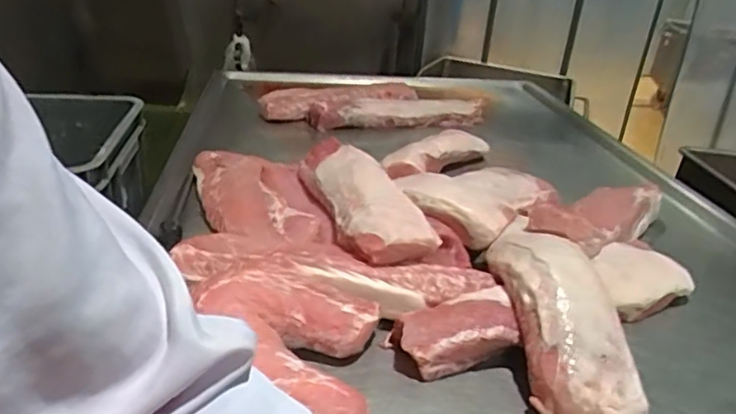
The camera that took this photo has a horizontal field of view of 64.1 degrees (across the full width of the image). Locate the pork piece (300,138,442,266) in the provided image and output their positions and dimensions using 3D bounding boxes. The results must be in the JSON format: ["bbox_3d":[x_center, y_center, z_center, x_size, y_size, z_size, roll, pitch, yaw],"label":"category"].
[{"bbox_3d":[-0.011,-0.019,1.008,0.146,0.082,0.415,-4,28,-16],"label":"pork piece"}]

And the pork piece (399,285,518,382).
[{"bbox_3d":[0.116,0.170,0.785,0.158,0.076,0.087,-2,25,-17],"label":"pork piece"}]

